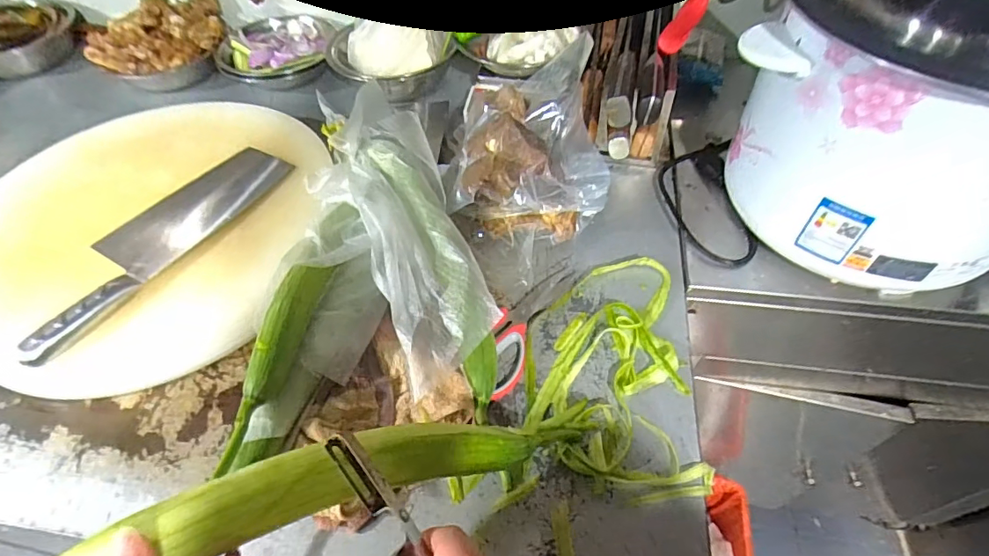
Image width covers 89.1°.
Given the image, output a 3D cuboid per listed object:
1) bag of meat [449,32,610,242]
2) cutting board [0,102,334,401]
[{"bbox_3d":[0.043,-0.162,0.591,0.160,0.146,0.215,2,51,3],"label":"bag of meat"},{"bbox_3d":[-0.397,-0.070,0.568,0.364,0.050,0.404,15,58,6],"label":"cutting board"}]

